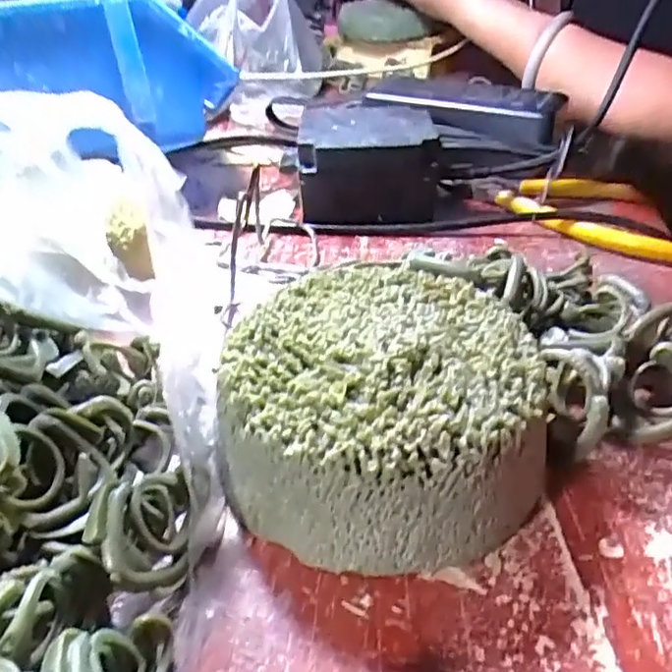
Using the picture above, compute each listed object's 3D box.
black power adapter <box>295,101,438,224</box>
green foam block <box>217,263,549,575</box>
[{"bbox_3d":[0.019,-0.102,0.366,0.078,0.052,0.079,-1,37,0],"label":"black power adapter"},{"bbox_3d":[0.015,0.021,0.200,0.098,0.046,0.100,0,37,1],"label":"green foam block"}]

